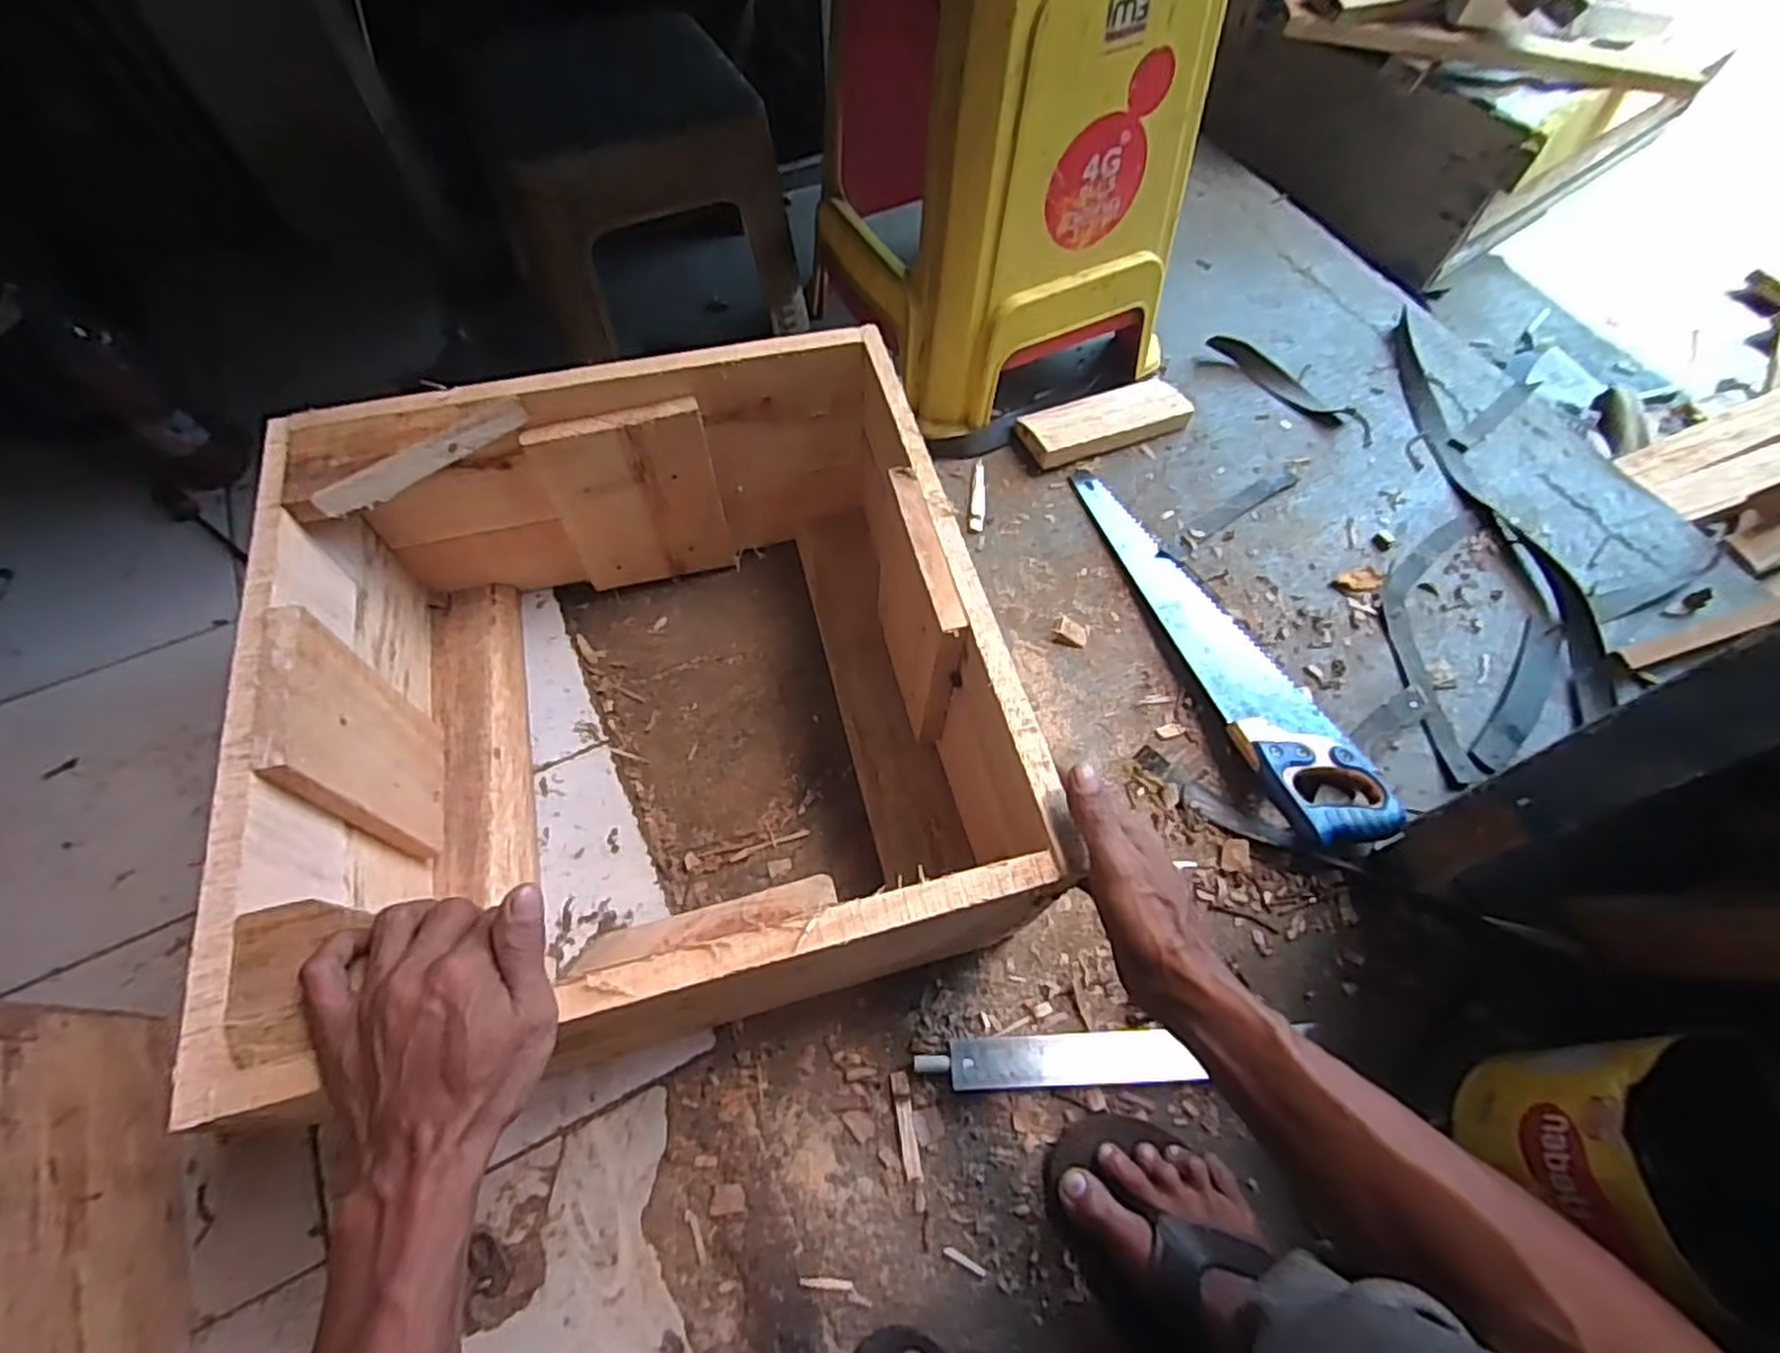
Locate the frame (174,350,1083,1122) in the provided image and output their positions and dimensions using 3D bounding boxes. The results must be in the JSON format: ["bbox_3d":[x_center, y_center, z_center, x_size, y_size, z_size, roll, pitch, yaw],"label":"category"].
[{"bbox_3d":[-0.169,0.008,0.597,0.470,0.261,0.477,-15,63,-6],"label":"frame"}]

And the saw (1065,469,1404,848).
[{"bbox_3d":[0.335,-0.053,0.775,0.113,0.046,0.482,-18,64,-10],"label":"saw"}]

